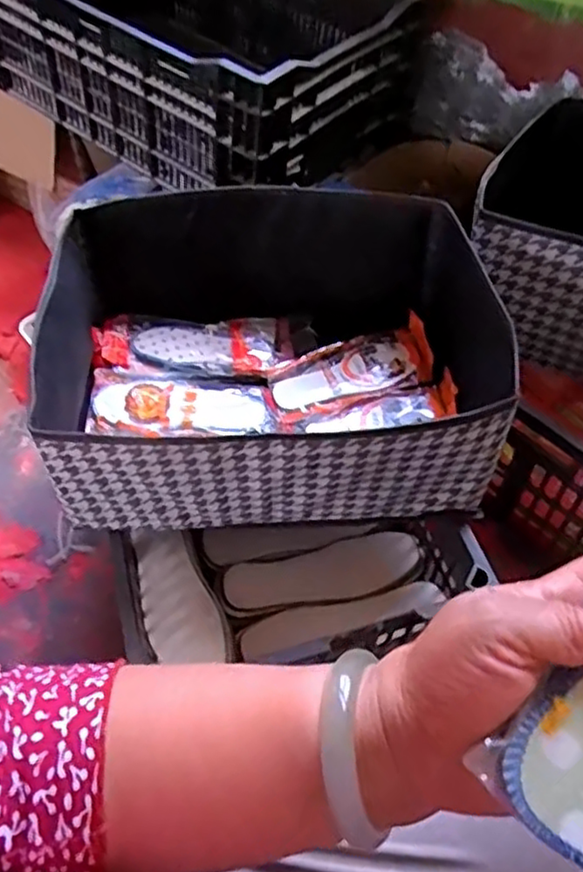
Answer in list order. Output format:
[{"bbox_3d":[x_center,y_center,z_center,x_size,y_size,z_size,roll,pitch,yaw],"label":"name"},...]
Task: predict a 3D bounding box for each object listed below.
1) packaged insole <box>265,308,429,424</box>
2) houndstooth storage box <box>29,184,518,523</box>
[{"bbox_3d":[0.070,-0.078,0.785,0.190,0.026,0.089,-15,52,-6],"label":"packaged insole"},{"bbox_3d":[-0.023,-0.077,0.686,0.407,0.189,0.337,-5,52,1],"label":"houndstooth storage box"}]

